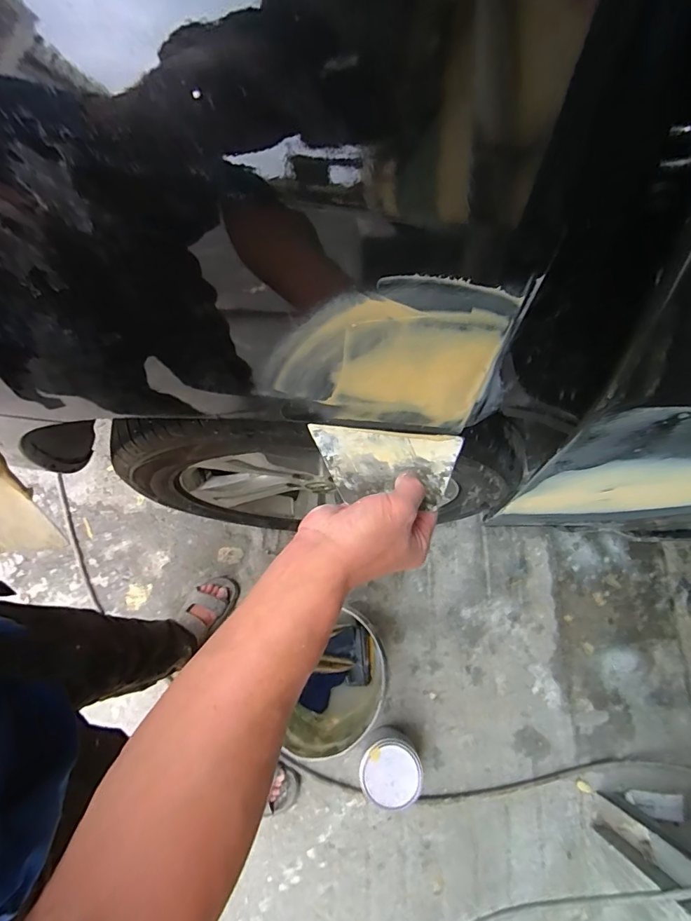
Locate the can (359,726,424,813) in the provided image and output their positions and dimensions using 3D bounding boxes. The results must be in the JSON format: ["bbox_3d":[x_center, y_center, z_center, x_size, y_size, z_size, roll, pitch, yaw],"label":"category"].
[{"bbox_3d":[0.097,0.676,0.974,0.131,0.110,0.126,1,74,-3],"label":"can"}]

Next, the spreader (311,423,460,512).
[{"bbox_3d":[0.036,0.003,0.378,0.128,0.004,0.071,5,54,-4],"label":"spreader"}]

